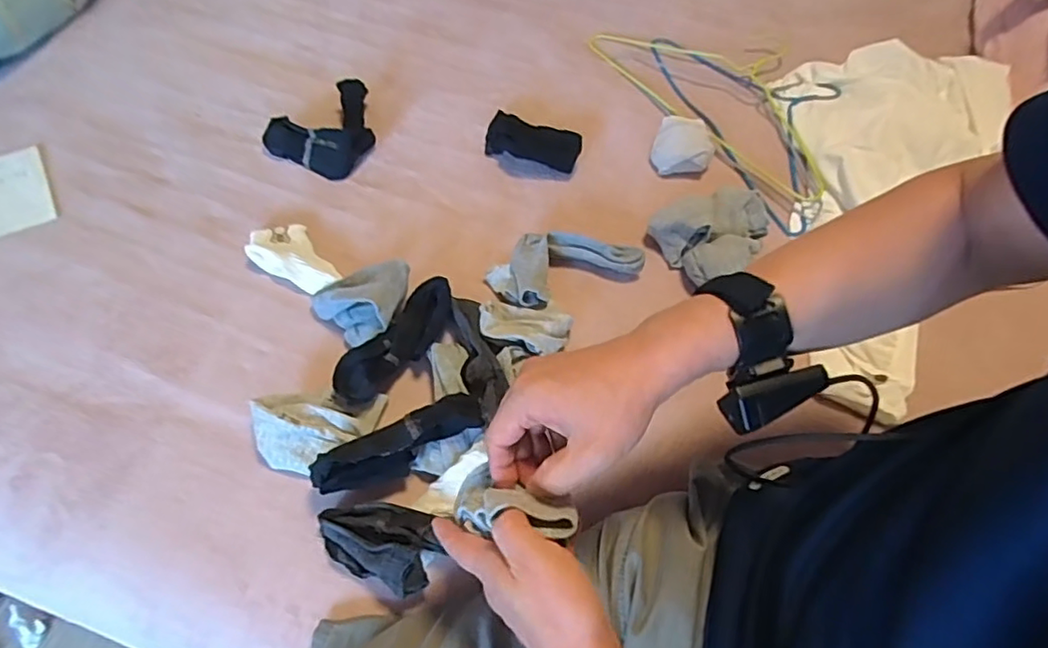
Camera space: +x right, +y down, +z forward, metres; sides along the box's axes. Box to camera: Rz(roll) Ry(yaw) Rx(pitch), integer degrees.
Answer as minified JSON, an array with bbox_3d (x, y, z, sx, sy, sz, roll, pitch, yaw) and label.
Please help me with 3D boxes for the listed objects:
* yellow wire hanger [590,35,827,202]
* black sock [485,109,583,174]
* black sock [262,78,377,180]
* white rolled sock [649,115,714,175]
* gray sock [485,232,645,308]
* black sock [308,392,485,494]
[{"bbox_3d":[0.310,-0.345,0.869,0.224,0.029,0.432,-28,62,-19],"label":"yellow wire hanger"},{"bbox_3d":[0.012,-0.242,0.791,0.132,0.033,0.088,18,58,10],"label":"black sock"},{"bbox_3d":[-0.251,-0.257,0.789,0.159,0.045,0.112,-39,66,-24],"label":"black sock"},{"bbox_3d":[0.212,-0.238,0.797,0.079,0.038,0.078,11,57,5],"label":"white rolled sock"},{"bbox_3d":[0.045,-0.071,0.684,0.169,0.040,0.088,-22,60,-16],"label":"gray sock"},{"bbox_3d":[-0.114,0.112,0.552,0.159,0.055,0.046,-18,59,-14],"label":"black sock"}]

